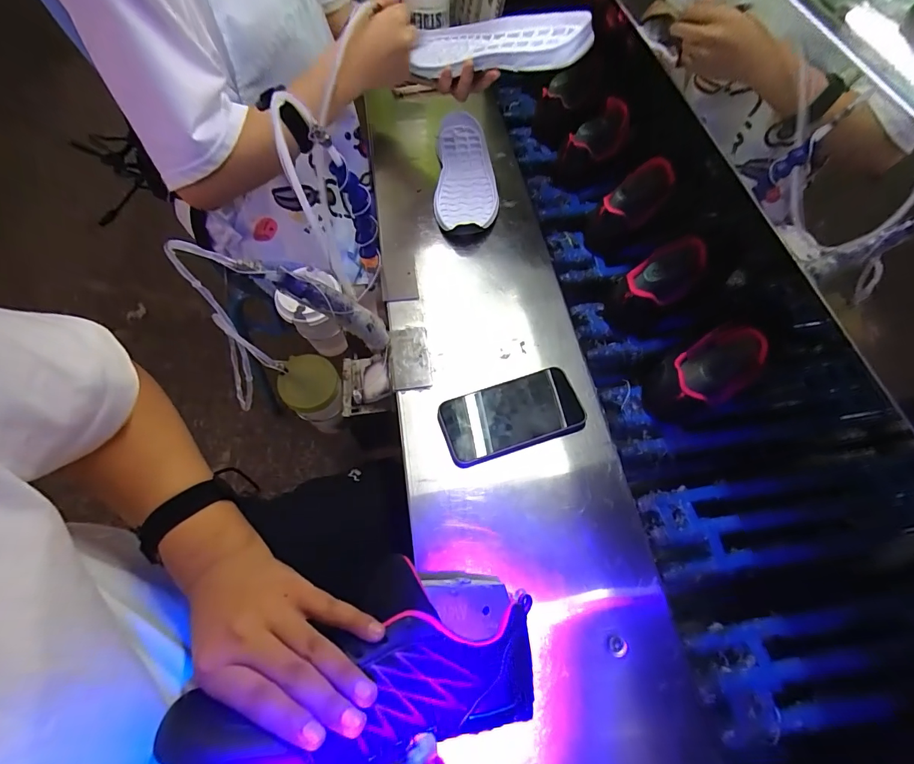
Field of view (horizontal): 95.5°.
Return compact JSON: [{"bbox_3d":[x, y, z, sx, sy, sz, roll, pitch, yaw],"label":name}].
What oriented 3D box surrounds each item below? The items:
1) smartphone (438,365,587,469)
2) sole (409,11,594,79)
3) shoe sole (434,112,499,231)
[{"bbox_3d":[0.064,0.039,0.484,0.162,0.014,0.080,-16,65,-9],"label":"smartphone"},{"bbox_3d":[0.031,-0.452,0.555,0.306,0.039,0.106,32,66,33],"label":"sole"},{"bbox_3d":[0.015,-0.344,0.671,0.095,0.027,0.241,1,64,0],"label":"shoe sole"}]

